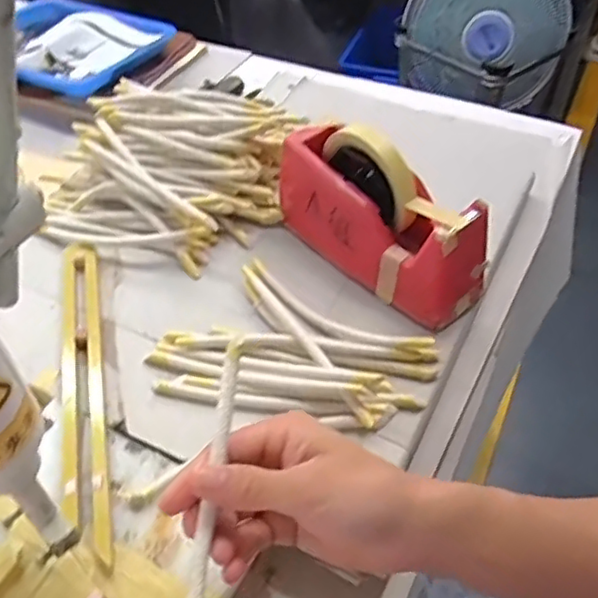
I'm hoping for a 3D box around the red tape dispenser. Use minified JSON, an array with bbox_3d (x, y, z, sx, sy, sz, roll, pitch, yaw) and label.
[{"bbox_3d":[0.064,-0.076,0.549,0.203,0.116,0.061,35,58,28],"label":"red tape dispenser"}]

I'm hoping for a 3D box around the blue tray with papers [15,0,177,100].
[{"bbox_3d":[-0.354,-0.383,0.953,0.271,0.035,0.212,19,51,17],"label":"blue tray with papers"}]

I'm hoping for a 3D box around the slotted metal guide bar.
[{"bbox_3d":[-0.173,0.063,0.507,0.034,0.011,0.307,-18,48,-2],"label":"slotted metal guide bar"}]

